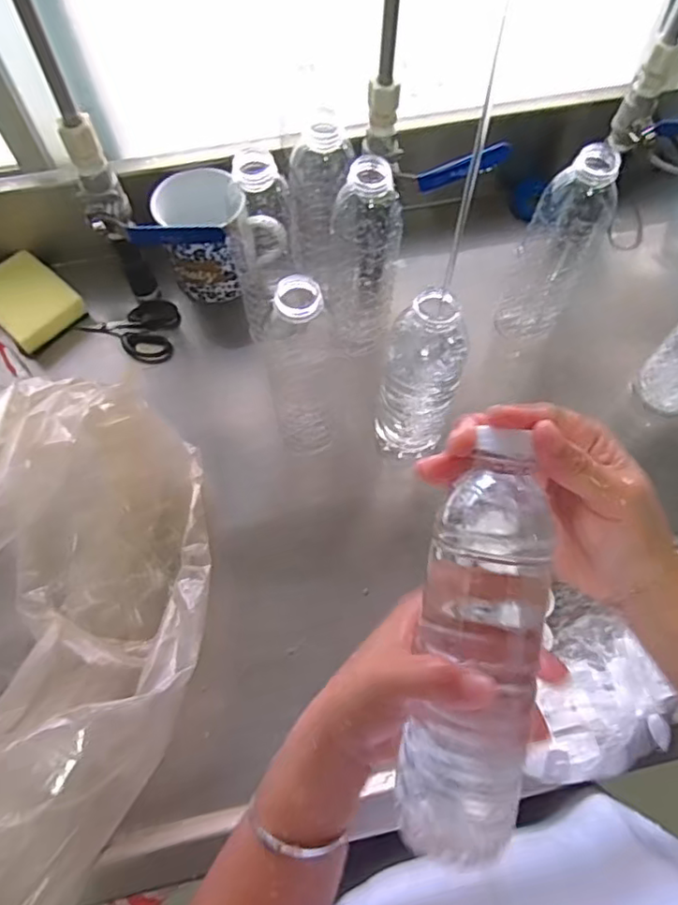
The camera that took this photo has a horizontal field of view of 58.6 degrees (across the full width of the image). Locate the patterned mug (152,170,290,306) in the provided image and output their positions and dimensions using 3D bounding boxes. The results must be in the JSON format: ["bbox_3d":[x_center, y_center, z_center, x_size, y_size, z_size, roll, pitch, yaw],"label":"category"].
[{"bbox_3d":[-0.122,-0.222,0.613,0.106,0.097,0.097,-22,67,-10],"label":"patterned mug"}]

